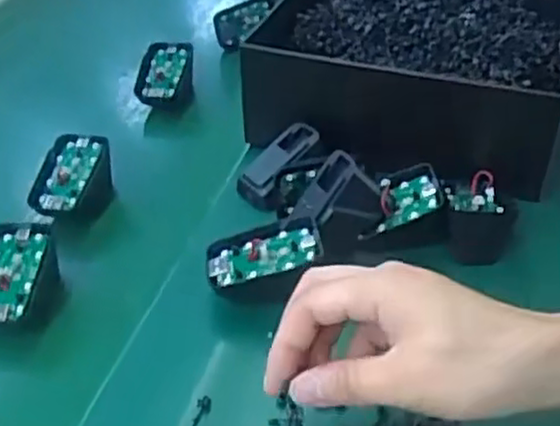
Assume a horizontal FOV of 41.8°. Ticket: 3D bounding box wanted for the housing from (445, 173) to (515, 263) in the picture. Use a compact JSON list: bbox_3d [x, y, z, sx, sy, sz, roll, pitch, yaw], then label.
[{"bbox_3d":[0.132,0.004,0.485,0.044,0.040,0.057,4,40,11],"label":"housing"}]

